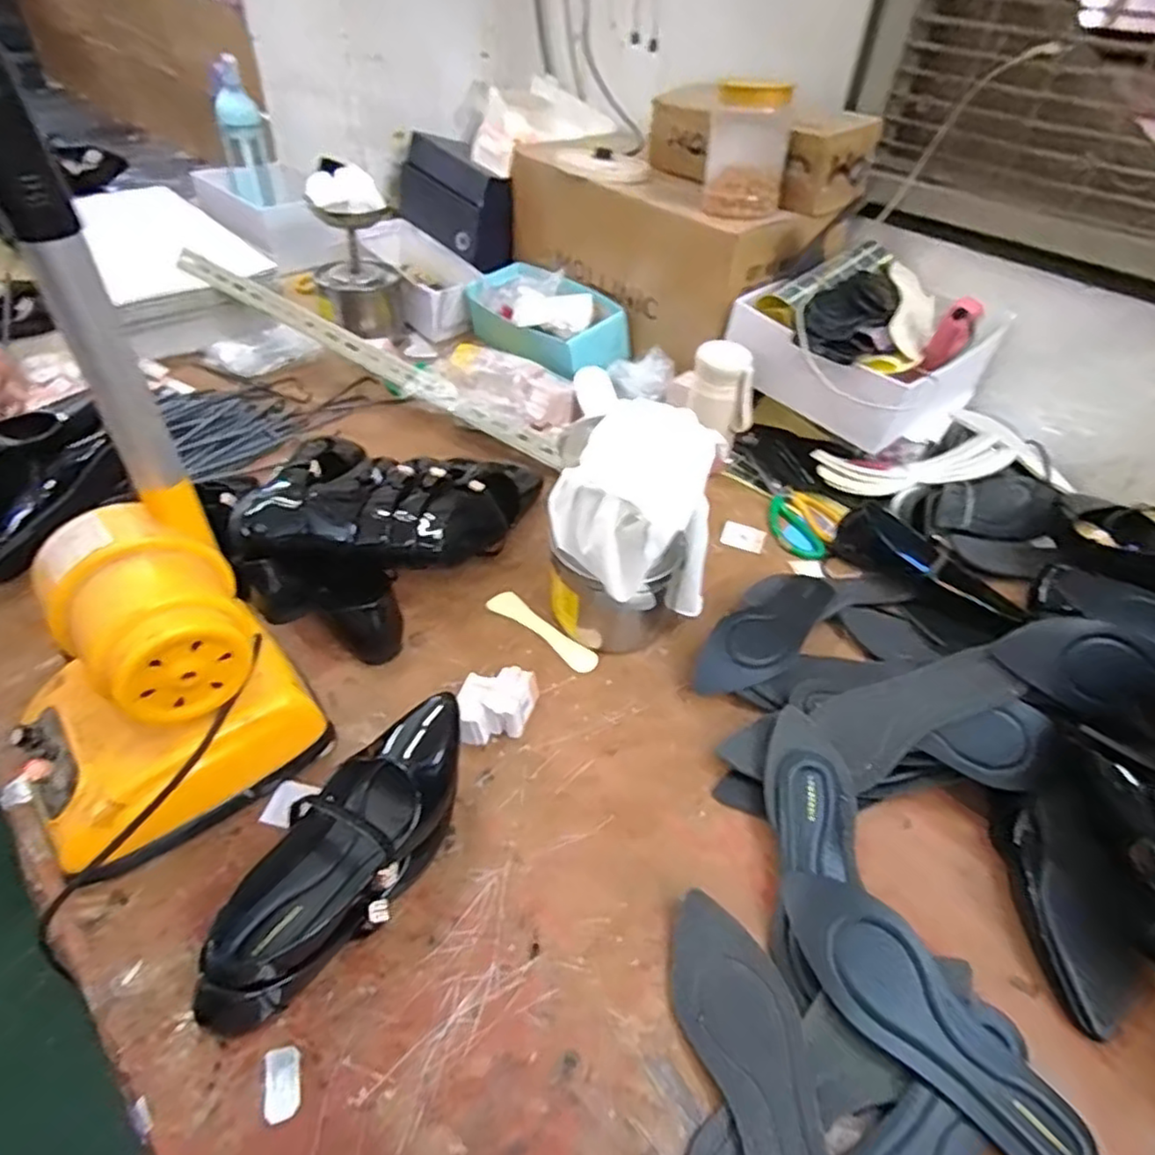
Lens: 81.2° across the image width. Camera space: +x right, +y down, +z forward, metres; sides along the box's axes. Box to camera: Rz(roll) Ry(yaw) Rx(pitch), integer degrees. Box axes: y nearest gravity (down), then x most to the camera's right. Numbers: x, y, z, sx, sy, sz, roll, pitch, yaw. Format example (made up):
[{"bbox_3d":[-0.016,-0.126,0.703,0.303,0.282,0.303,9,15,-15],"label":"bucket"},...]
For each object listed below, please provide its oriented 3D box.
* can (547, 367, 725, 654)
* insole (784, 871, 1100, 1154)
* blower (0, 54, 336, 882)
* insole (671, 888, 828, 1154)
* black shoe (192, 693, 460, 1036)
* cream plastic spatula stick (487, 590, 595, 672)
[{"bbox_3d":[0.050,-0.031,0.653,0.123,0.228,0.133,2,44,-2],"label":"can"},{"bbox_3d":[0.237,0.300,0.460,0.075,0.021,0.225,-27,52,-28],"label":"insole"},{"bbox_3d":[-0.341,-0.019,0.433,0.169,0.468,0.208,34,51,27],"label":"blower"},{"bbox_3d":[0.122,0.325,0.437,0.075,0.026,0.227,-9,45,-13],"label":"insole"},{"bbox_3d":[-0.167,0.209,0.512,0.093,0.073,0.261,20,46,16],"label":"black shoe"},{"bbox_3d":[-0.038,0.057,0.726,0.143,0.006,0.031,33,51,27],"label":"cream plastic spatula stick"}]

